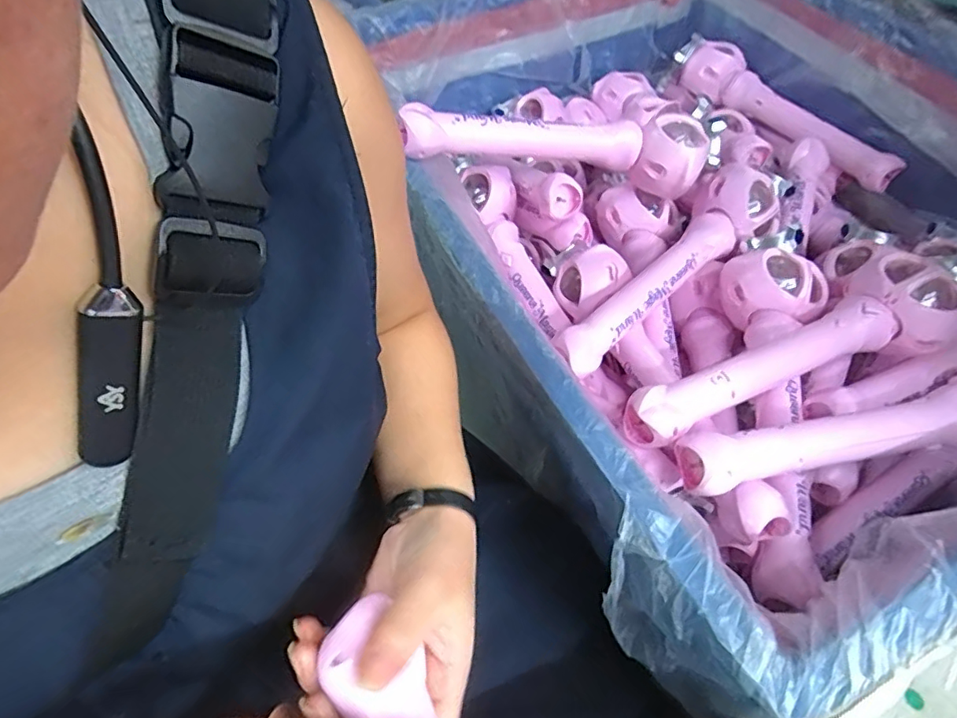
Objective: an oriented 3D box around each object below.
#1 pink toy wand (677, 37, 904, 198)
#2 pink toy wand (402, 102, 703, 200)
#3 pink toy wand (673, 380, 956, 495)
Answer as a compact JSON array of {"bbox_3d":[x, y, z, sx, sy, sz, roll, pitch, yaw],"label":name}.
[{"bbox_3d":[0.404,-0.340,0.740,0.058,0.070,0.337,-31,60,-17],"label":"pink toy wand"},{"bbox_3d":[0.082,-0.216,0.554,0.314,0.068,0.065,1,55,-12],"label":"pink toy wand"},{"bbox_3d":[0.314,0.052,0.414,0.324,0.052,0.077,-12,56,-5],"label":"pink toy wand"}]

